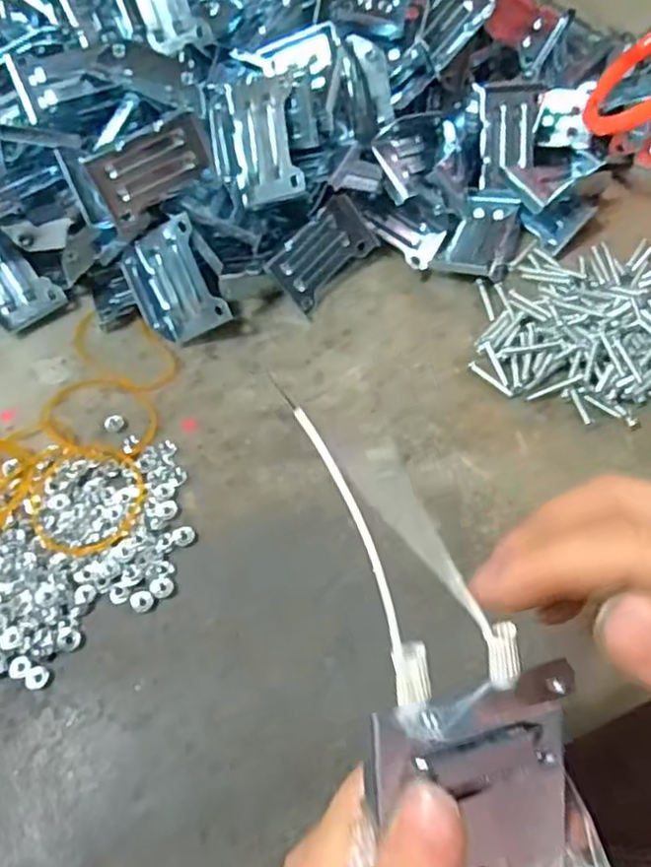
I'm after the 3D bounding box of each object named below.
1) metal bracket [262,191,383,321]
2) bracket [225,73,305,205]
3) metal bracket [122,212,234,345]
[{"bbox_3d":[-0.003,-0.096,0.371,0.057,0.036,0.010,-46,30,-6],"label":"metal bracket"},{"bbox_3d":[-0.030,-0.144,0.337,0.036,0.007,0.058,-4,95,29],"label":"bracket"},{"bbox_3d":[-0.079,-0.079,0.354,0.040,0.017,0.059,-24,95,-2],"label":"metal bracket"}]

